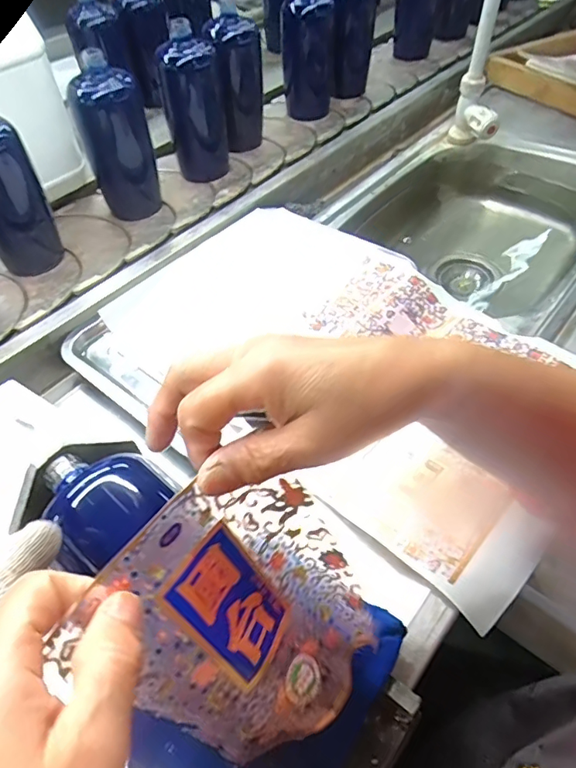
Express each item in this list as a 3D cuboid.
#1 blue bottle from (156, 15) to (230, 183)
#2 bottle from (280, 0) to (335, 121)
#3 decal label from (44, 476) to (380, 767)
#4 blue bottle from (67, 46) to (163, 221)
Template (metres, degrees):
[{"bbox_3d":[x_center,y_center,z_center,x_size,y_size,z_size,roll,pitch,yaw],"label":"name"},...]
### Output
[{"bbox_3d":[-0.131,-0.386,0.703,0.049,0.181,0.061,27,56,22],"label":"blue bottle"},{"bbox_3d":[0.033,-0.555,0.839,0.083,0.191,0.068,-1,50,2],"label":"bottle"},{"bbox_3d":[-0.014,0.112,0.242,0.020,0.140,0.104,-12,26,51],"label":"decal label"},{"bbox_3d":[-0.221,-0.305,0.643,0.062,0.173,0.060,22,55,20],"label":"blue bottle"}]

